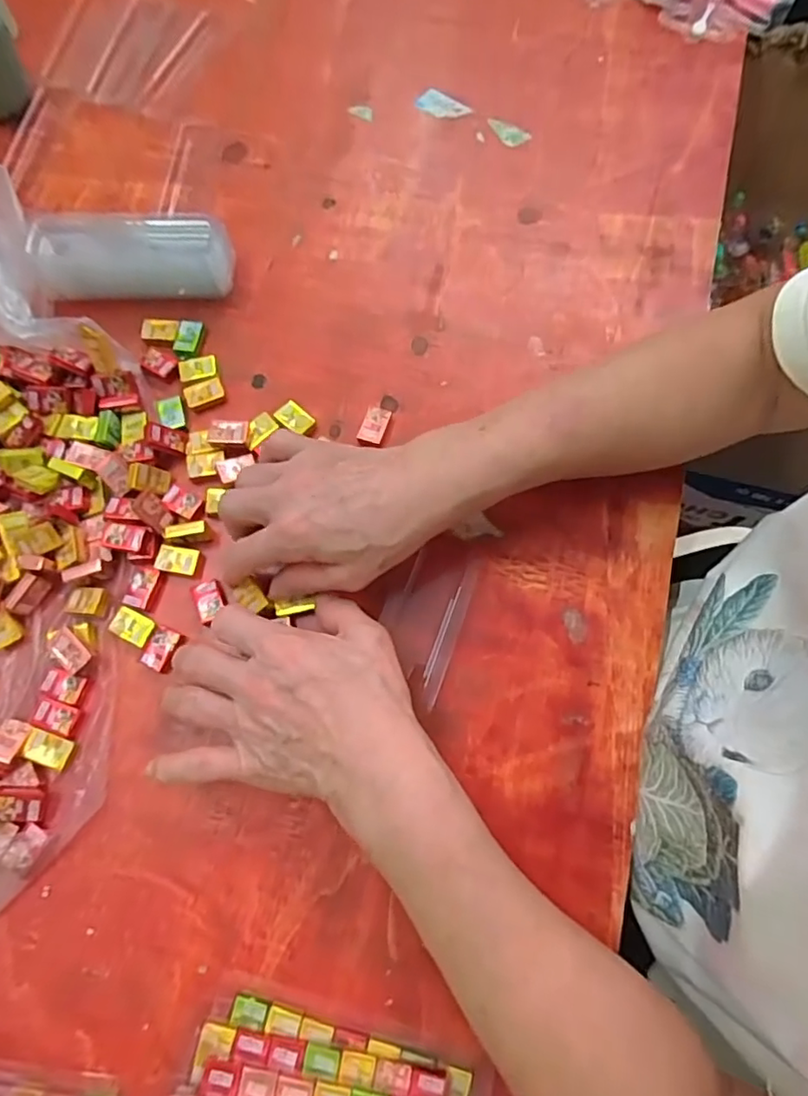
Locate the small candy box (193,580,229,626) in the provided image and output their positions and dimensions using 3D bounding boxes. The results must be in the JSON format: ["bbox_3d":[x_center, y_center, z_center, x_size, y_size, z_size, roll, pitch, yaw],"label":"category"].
[{"bbox_3d":[-0.119,0.033,0.362,0.018,0.007,0.025,-19,73,-4],"label":"small candy box"}]

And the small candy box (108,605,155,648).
[{"bbox_3d":[-0.165,0.048,0.357,0.025,0.007,0.017,27,75,10],"label":"small candy box"}]

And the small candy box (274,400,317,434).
[{"bbox_3d":[-0.073,-0.087,0.399,0.026,0.008,0.016,36,77,12],"label":"small candy box"}]

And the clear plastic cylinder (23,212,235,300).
[{"bbox_3d":[-0.193,-0.209,0.419,0.136,0.052,0.045,1,72,2],"label":"clear plastic cylinder"}]

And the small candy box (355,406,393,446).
[{"bbox_3d":[-0.021,-0.080,0.393,0.018,0.009,0.026,20,74,8],"label":"small candy box"}]

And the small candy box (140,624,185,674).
[{"bbox_3d":[-0.145,0.061,0.354,0.018,0.008,0.025,18,74,8],"label":"small candy box"}]

